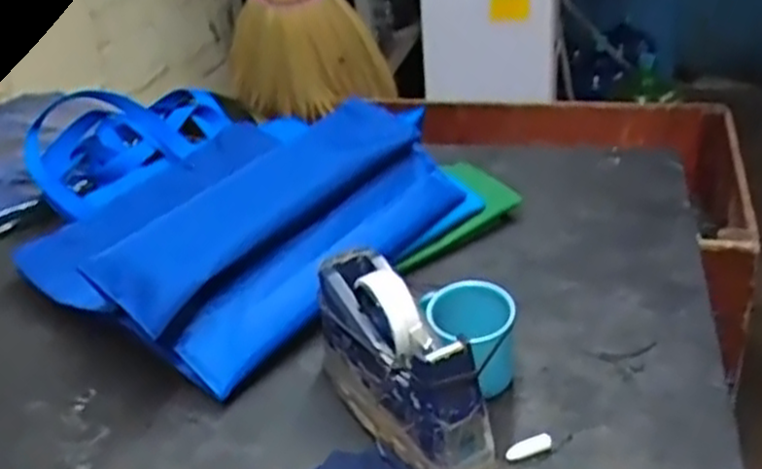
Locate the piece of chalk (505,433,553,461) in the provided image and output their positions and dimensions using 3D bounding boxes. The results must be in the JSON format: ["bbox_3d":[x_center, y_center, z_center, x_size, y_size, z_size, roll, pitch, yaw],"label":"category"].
[{"bbox_3d":[0.119,0.170,0.610,0.038,0.010,0.010,-22,31,-2],"label":"piece of chalk"}]

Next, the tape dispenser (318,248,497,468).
[{"bbox_3d":[0.012,0.105,0.633,0.068,0.122,0.197,-20,33,-23],"label":"tape dispenser"}]

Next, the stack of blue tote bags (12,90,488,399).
[{"bbox_3d":[-0.225,-0.061,0.941,0.426,0.141,0.574,-29,37,-35],"label":"stack of blue tote bags"}]

